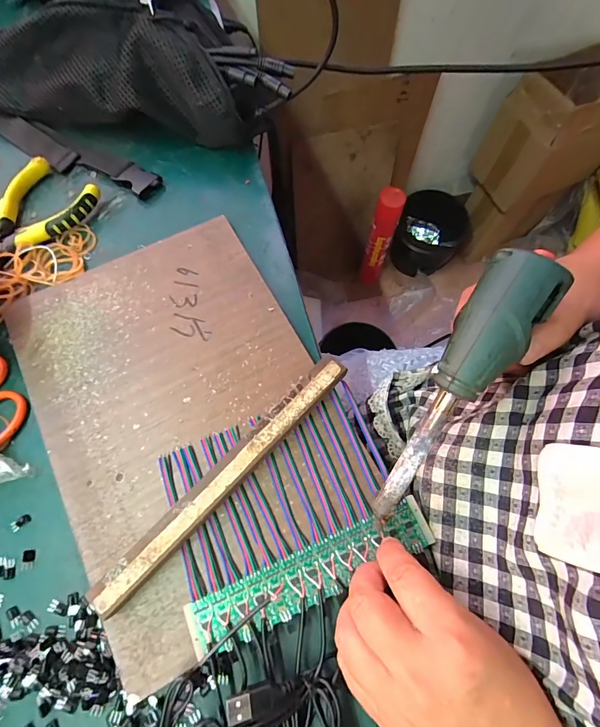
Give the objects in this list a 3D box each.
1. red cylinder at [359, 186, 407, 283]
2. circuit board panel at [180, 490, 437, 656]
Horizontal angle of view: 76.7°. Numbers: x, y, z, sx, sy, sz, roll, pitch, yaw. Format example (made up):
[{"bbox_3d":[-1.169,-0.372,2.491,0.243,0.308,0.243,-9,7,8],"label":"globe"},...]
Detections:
[{"bbox_3d":[0.224,-0.341,1.083,0.070,0.344,0.063,21,71,6],"label":"red cylinder"},{"bbox_3d":[0.009,0.136,0.247,0.163,0.007,0.032,-23,72,-10],"label":"circuit board panel"}]

